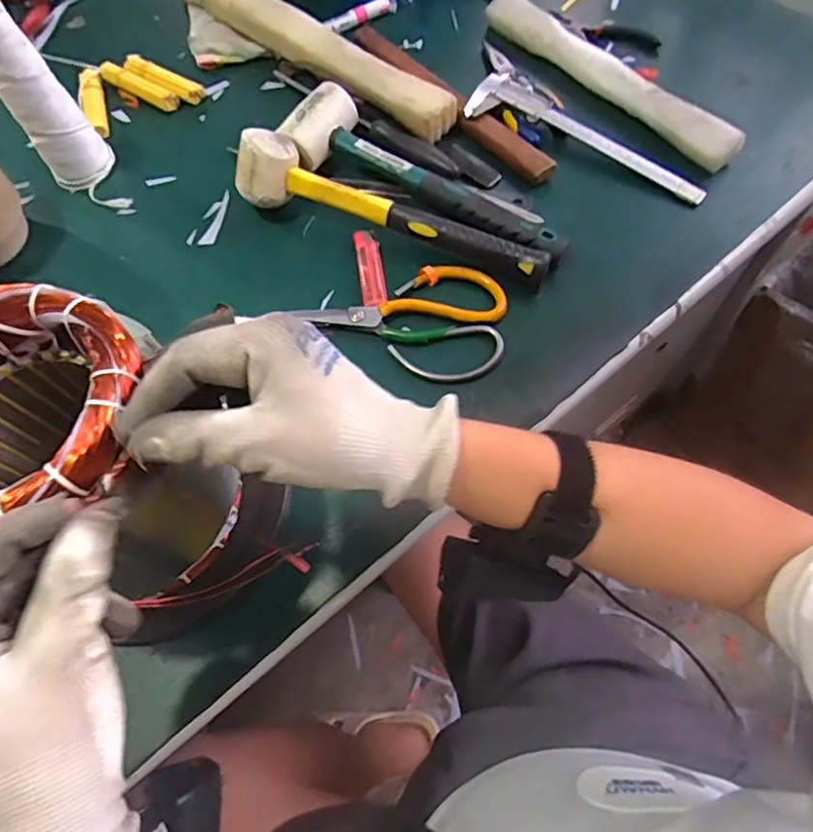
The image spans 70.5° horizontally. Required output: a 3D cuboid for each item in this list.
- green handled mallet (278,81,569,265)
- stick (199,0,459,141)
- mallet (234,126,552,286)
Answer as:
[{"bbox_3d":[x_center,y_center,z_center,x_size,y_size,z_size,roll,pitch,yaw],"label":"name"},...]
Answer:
[{"bbox_3d":[0.008,-0.202,0.496,0.277,0.041,0.076,34,72,19],"label":"green handled mallet"},{"bbox_3d":[-0.094,-0.371,0.580,0.348,0.040,0.042,38,74,20],"label":"stick"},{"bbox_3d":[-0.014,-0.179,0.480,0.281,0.053,0.059,19,68,13],"label":"mallet"}]

